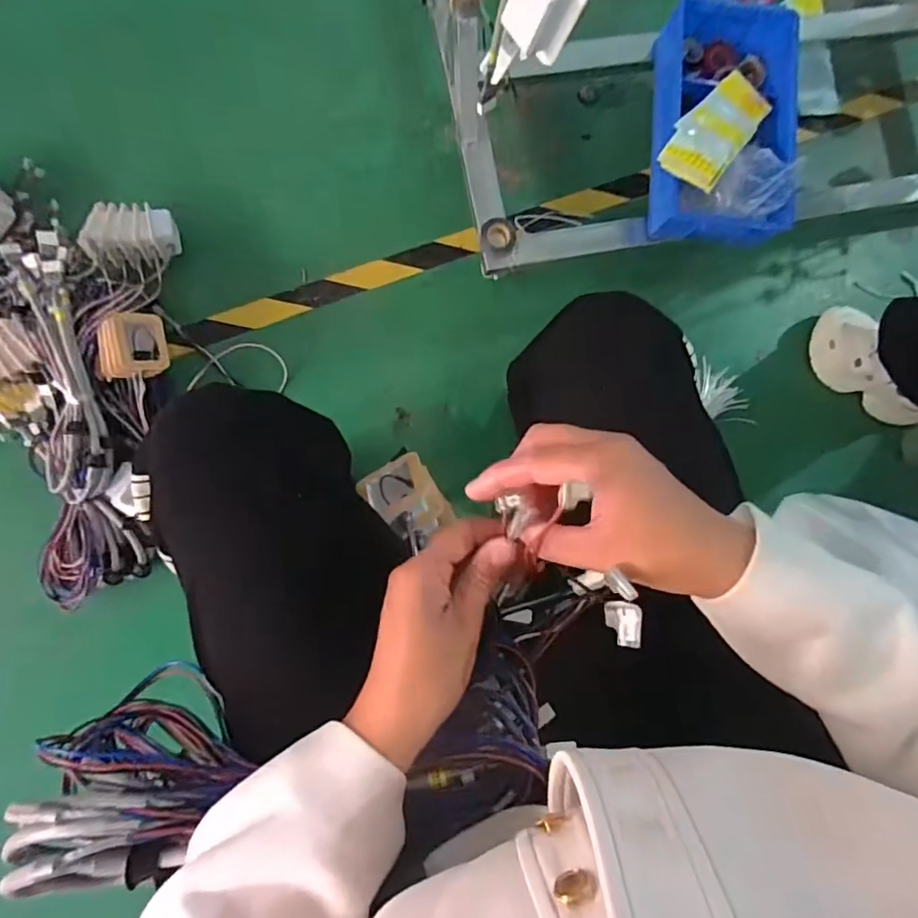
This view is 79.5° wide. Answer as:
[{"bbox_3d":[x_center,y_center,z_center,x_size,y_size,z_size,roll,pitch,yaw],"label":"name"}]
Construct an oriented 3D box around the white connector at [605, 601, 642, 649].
[{"bbox_3d":[0.075,0.075,0.252,0.008,0.018,0.019,23,66,-44],"label":"white connector"}]

